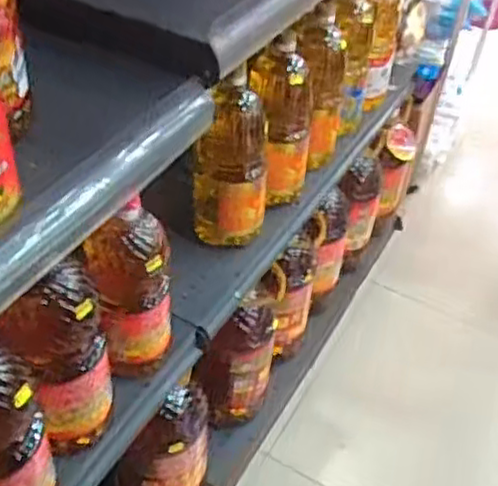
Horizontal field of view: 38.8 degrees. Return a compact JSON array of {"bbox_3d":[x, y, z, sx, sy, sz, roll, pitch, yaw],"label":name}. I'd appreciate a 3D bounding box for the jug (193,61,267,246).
[{"bbox_3d":[-0.026,-0.117,1.056,0.109,0.268,0.091,1,45,-4],"label":"jug"}]

